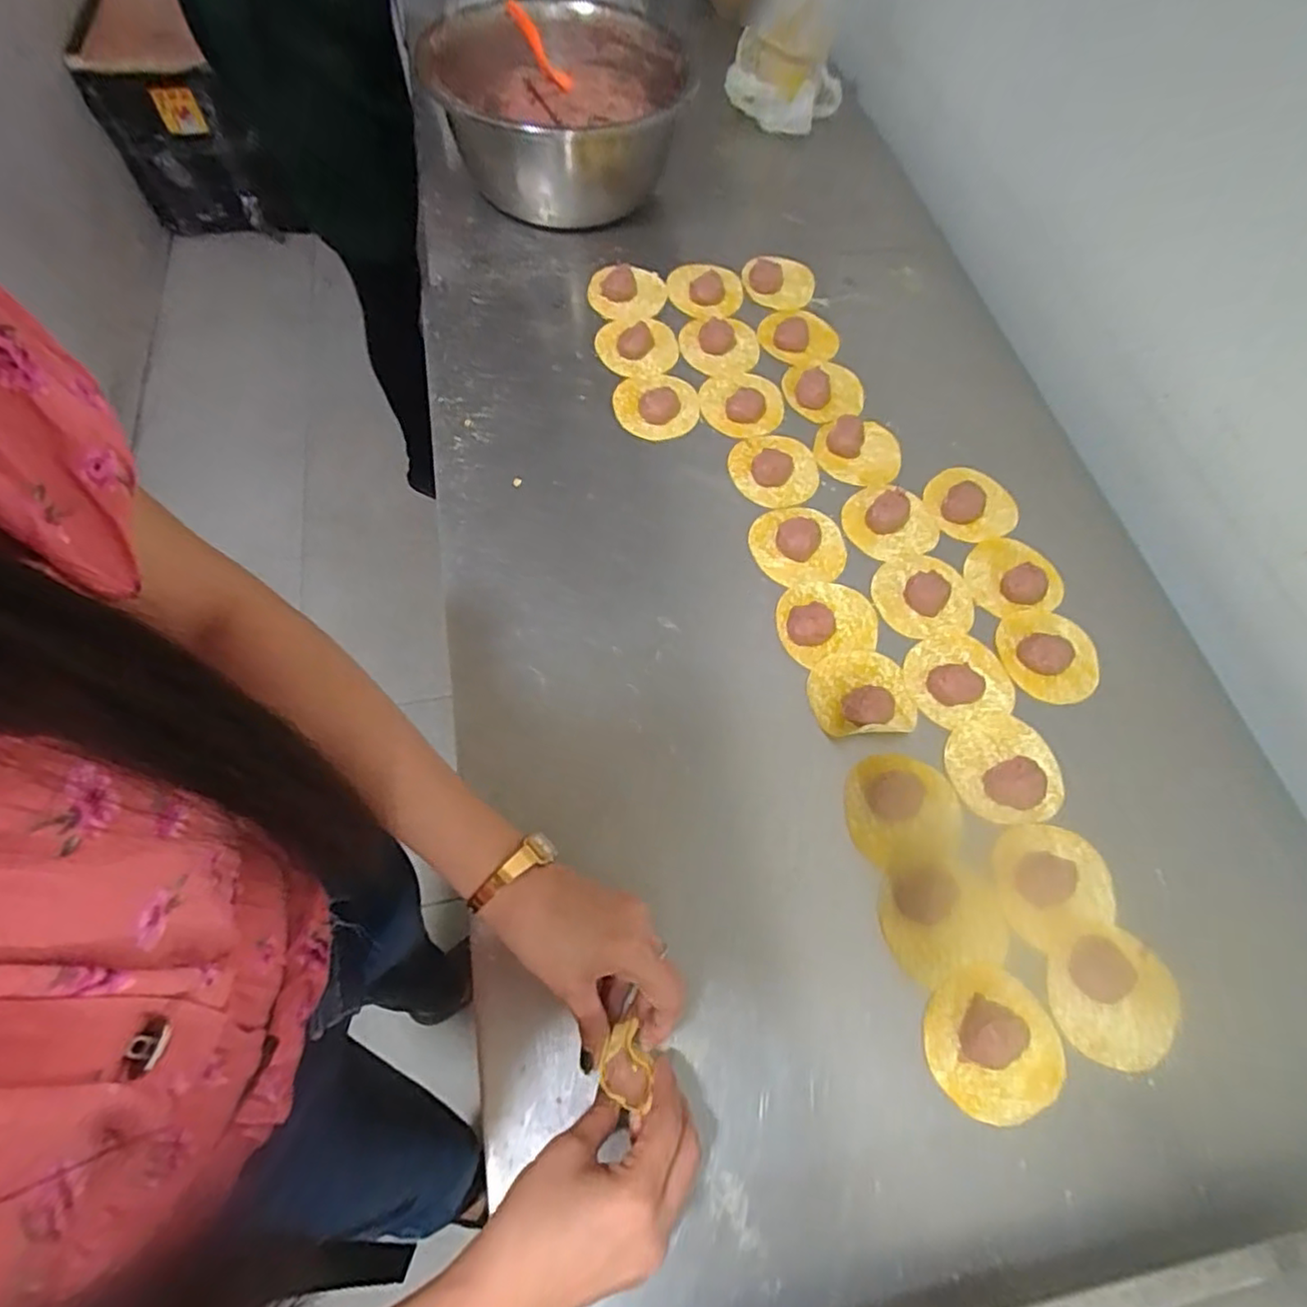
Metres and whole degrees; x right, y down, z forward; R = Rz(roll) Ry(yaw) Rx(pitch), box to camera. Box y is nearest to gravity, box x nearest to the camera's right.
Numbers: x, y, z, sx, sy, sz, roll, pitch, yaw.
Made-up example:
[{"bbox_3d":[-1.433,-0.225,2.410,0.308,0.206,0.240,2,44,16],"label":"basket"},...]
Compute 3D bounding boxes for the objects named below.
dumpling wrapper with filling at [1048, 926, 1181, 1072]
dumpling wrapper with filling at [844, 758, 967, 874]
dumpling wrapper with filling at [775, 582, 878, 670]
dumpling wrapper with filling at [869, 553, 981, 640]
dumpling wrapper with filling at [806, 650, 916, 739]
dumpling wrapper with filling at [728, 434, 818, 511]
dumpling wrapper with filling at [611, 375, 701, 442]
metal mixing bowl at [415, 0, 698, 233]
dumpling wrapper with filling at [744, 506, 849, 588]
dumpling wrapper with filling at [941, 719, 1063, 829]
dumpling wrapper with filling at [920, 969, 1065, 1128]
[{"bbox_3d":[0.296,0.219,0.414,0.083,0.013,0.077,1,66,-2],"label":"dumpling wrapper with filling"},{"bbox_3d":[0.179,0.110,0.460,0.080,0.017,0.078,1,66,-2],"label":"dumpling wrapper with filling"},{"bbox_3d":[0.141,-0.032,0.525,0.081,0.024,0.069,-16,67,-10],"label":"dumpling wrapper with filling"},{"bbox_3d":[0.228,-0.051,0.543,0.085,0.015,0.078,1,66,-2],"label":"dumpling wrapper with filling"},{"bbox_3d":[0.162,0.026,0.499,0.078,0.024,0.071,1,66,-2],"label":"dumpling wrapper with filling"},{"bbox_3d":[0.114,-0.172,0.601,0.078,0.011,0.081,1,66,-2],"label":"dumpling wrapper with filling"},{"bbox_3d":[0.002,-0.239,0.620,0.082,0.017,0.075,8,65,1],"label":"dumpling wrapper with filling"},{"bbox_3d":[-0.110,-0.626,0.747,0.264,0.127,0.311,-2,66,-4],"label":"metal mixing bowl"},{"bbox_3d":[0.130,-0.097,0.563,0.081,0.016,0.078,1,66,-2],"label":"dumpling wrapper with filling"},{"bbox_3d":[0.264,0.086,0.479,0.082,0.022,0.076,1,66,-2],"label":"dumpling wrapper with filling"},{"bbox_3d":[0.212,0.241,0.400,0.081,0.020,0.081,1,66,-2],"label":"dumpling wrapper with filling"}]

